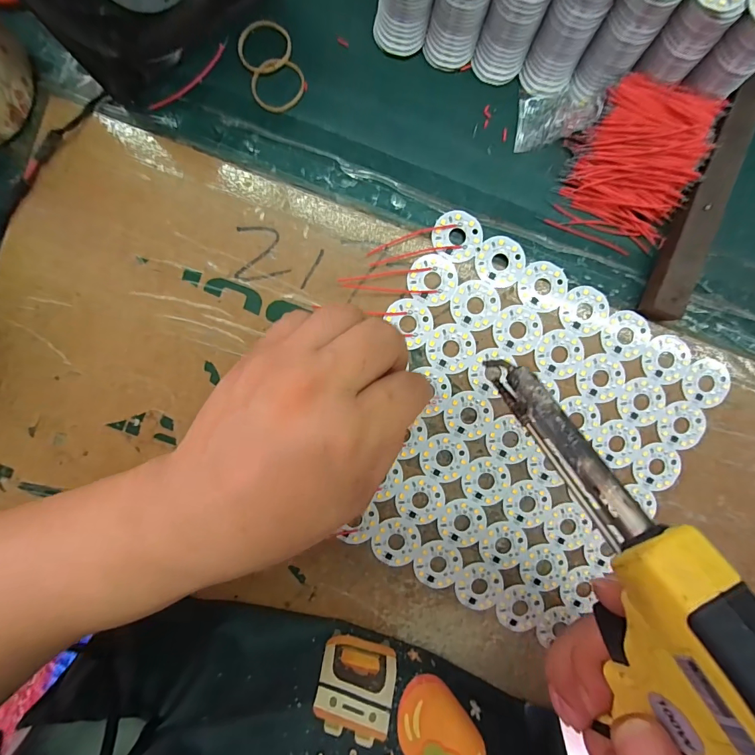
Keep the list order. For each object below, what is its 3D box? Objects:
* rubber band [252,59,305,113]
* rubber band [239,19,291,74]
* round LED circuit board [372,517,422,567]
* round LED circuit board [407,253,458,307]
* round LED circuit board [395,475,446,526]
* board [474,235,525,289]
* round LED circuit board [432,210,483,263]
[{"bbox_3d":[-0.060,-0.176,0.233,0.032,0.004,0.029,-43,93,0],"label":"rubber band"},{"bbox_3d":[-0.067,-0.198,0.231,0.031,0.004,0.029,0,92,-2],"label":"rubber band"},{"bbox_3d":[0.012,0.104,0.244,0.030,0.004,0.031,0,92,-2],"label":"round LED circuit board"},{"bbox_3d":[0.034,-0.060,0.237,0.030,0.004,0.030,26,91,-3],"label":"round LED circuit board"},{"bbox_3d":[0.027,0.078,0.243,0.030,0.004,0.030,0,92,-2],"label":"round LED circuit board"},{"bbox_3d":[0.076,-0.072,0.238,0.029,0.004,0.032,28,91,-3],"label":"board"},{"bbox_3d":[0.049,-0.087,0.238,0.030,0.004,0.030,0,92,-2],"label":"round LED circuit board"}]

